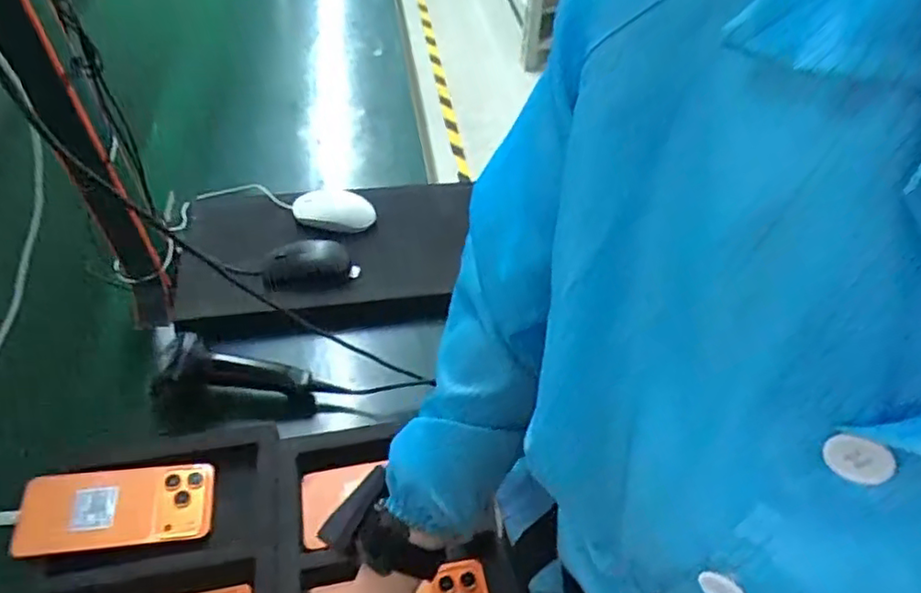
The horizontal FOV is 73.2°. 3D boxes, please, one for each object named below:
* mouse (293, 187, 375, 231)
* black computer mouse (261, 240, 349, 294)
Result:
[{"bbox_3d":[-0.172,-0.116,0.848,0.110,0.044,0.057,6,50,2],"label":"mouse"},{"bbox_3d":[-0.193,-0.035,0.786,0.109,0.036,0.072,-6,50,-7],"label":"black computer mouse"}]

